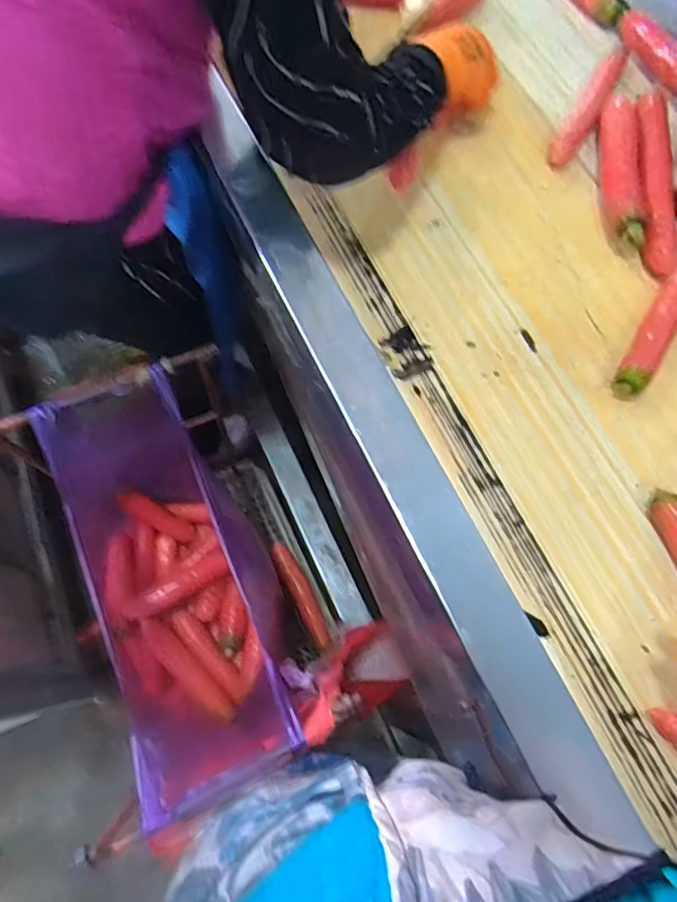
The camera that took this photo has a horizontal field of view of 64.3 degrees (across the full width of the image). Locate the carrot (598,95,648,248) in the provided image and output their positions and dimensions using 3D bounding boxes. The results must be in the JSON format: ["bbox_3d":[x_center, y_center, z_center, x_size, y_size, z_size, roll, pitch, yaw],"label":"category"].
[{"bbox_3d":[0.363,-0.356,0.692,0.042,0.040,0.247,8,73,-3],"label":"carrot"}]

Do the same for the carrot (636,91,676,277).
[{"bbox_3d":[0.408,-0.359,0.696,0.045,0.035,0.305,10,73,-3],"label":"carrot"}]

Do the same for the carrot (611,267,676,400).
[{"bbox_3d":[0.371,-0.148,0.618,0.037,0.025,0.223,36,74,5],"label":"carrot"}]

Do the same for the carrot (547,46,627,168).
[{"bbox_3d":[0.354,-0.487,0.745,0.036,0.036,0.248,31,73,4],"label":"carrot"}]

